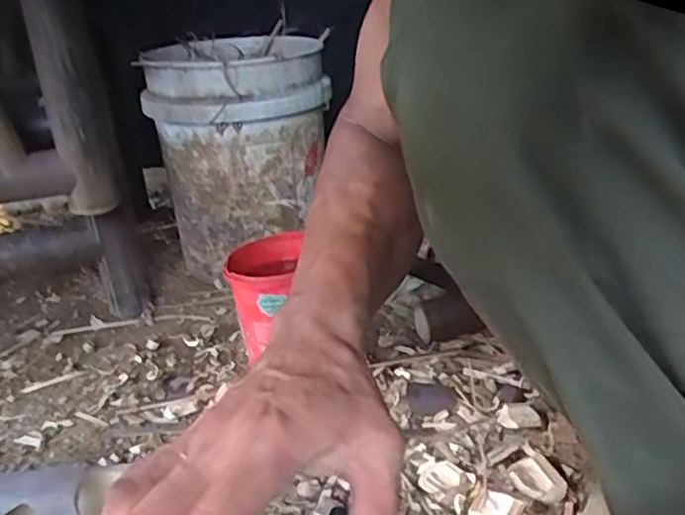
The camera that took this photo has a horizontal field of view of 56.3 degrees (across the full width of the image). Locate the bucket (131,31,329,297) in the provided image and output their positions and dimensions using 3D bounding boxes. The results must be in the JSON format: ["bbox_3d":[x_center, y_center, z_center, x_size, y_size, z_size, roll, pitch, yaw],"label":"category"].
[{"bbox_3d":[-0.168,-0.189,1.114,0.276,0.334,0.290,-3,23,1],"label":"bucket"}]

